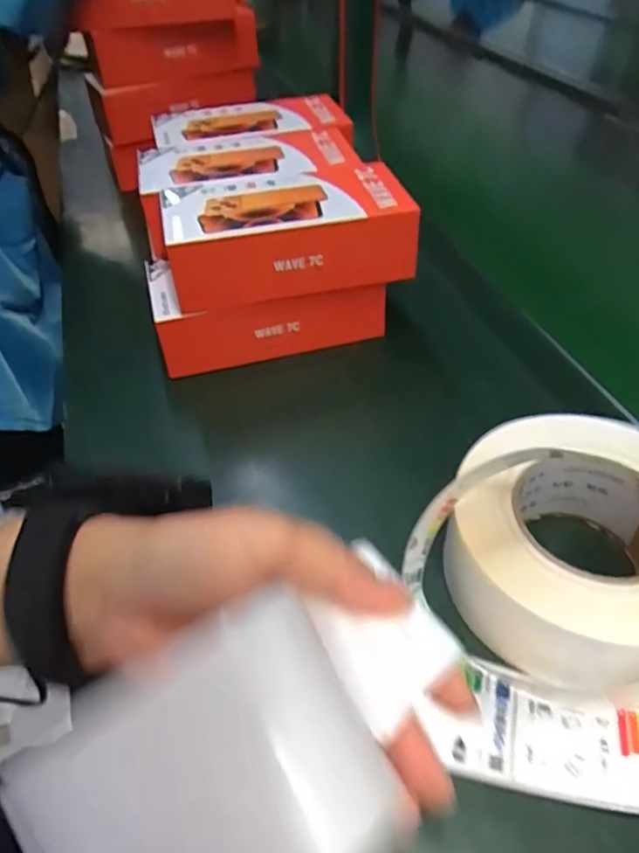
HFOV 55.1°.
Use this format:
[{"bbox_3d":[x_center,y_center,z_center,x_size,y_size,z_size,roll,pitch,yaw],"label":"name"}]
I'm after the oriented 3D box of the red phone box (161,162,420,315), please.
[{"bbox_3d":[-0.025,-0.148,0.471,0.186,0.060,0.104,-7,43,-6],"label":"red phone box"}]

